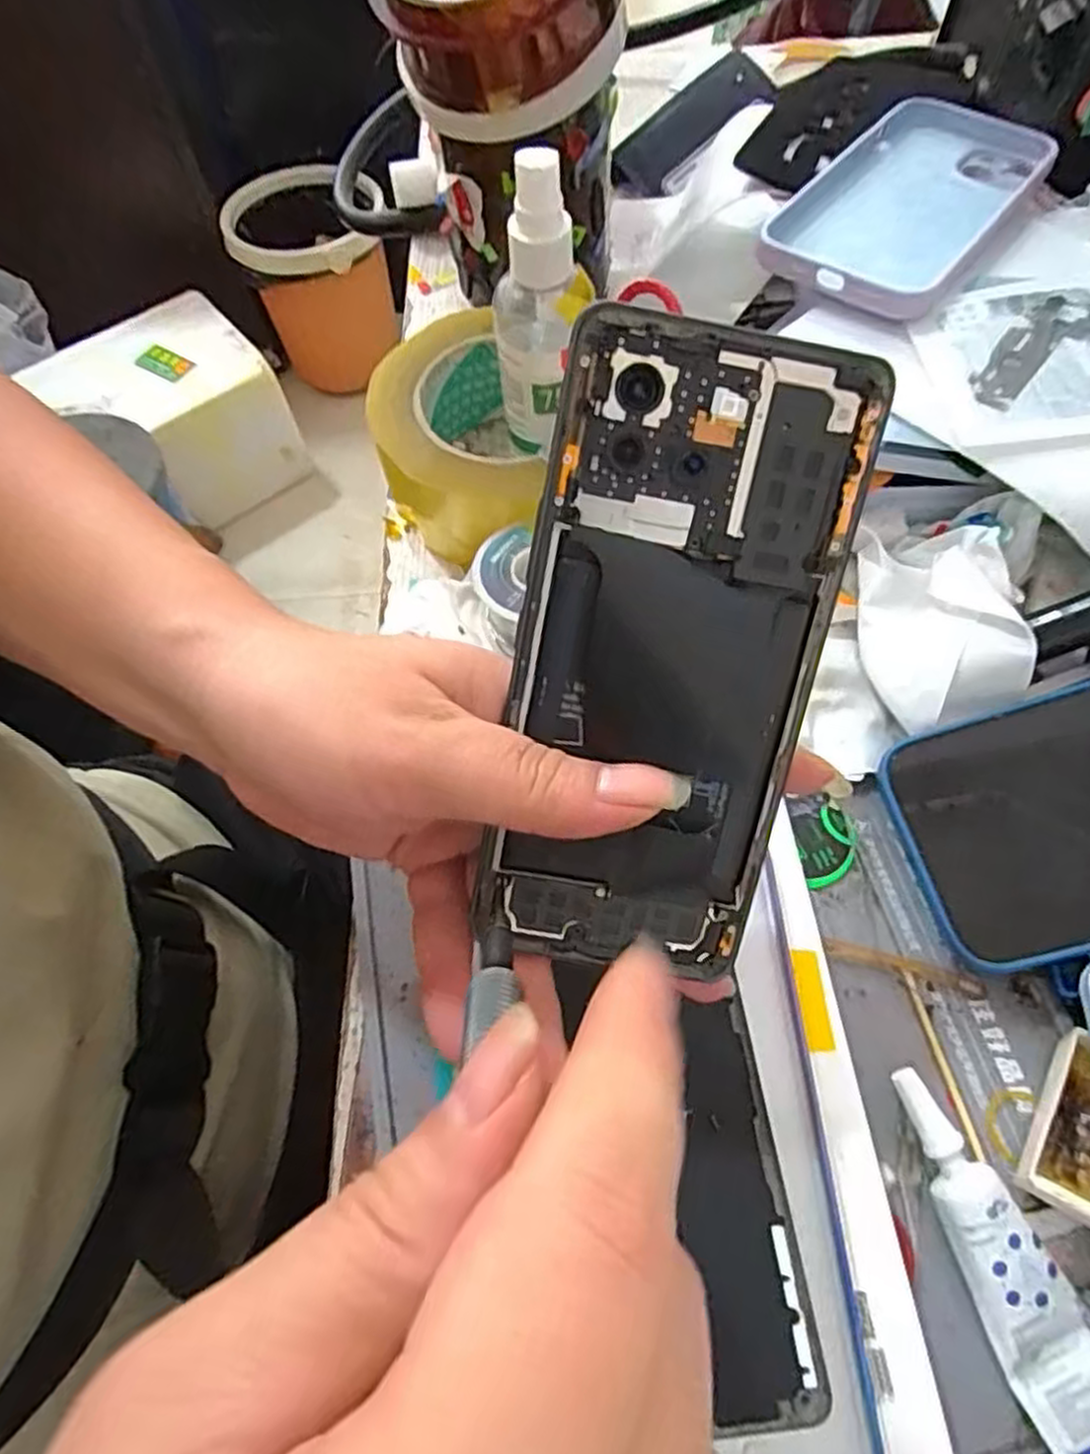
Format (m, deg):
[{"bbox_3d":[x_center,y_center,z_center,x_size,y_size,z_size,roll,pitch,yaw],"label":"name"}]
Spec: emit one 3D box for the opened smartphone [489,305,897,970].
[{"bbox_3d":[0.030,-0.012,0.189,0.073,0.004,0.157,10,105,-3],"label":"opened smartphone"}]

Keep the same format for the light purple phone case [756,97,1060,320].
[{"bbox_3d":[0.159,-0.227,0.328,0.077,0.014,0.150,34,70,18],"label":"light purple phone case"}]

